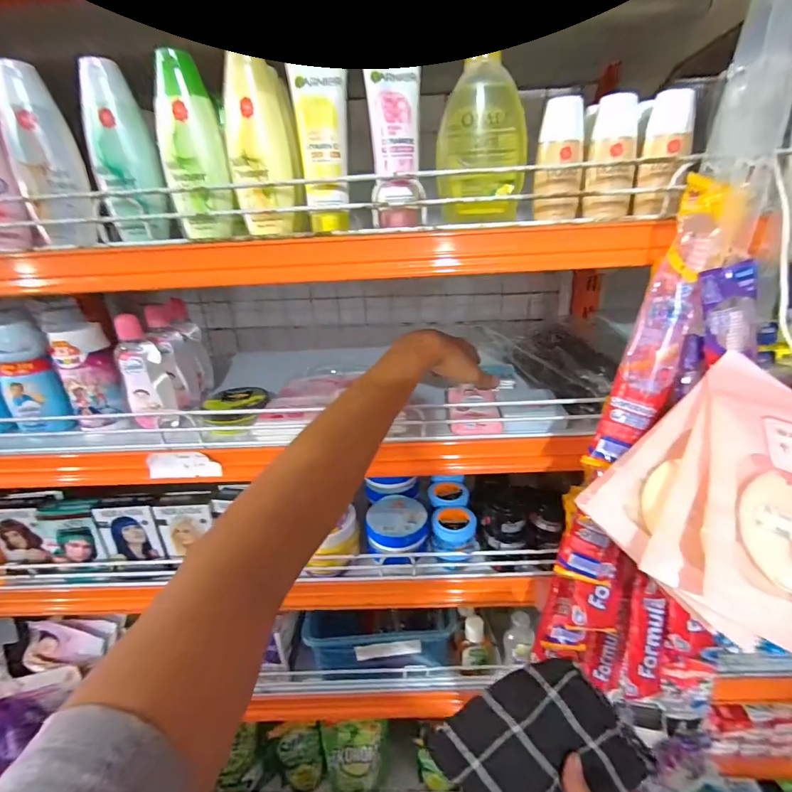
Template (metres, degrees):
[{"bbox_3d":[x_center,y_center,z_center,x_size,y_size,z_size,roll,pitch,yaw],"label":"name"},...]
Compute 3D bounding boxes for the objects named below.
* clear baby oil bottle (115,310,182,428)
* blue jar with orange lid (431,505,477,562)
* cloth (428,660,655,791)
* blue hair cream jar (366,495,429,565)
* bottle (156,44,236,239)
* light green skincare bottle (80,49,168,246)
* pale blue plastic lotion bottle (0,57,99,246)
[{"bbox_3d":[-0.276,-0.024,0.447,0.047,0.127,0.040,-17,28,-28],"label":"clear baby oil bottle"},{"bbox_3d":[0.073,0.179,0.514,0.054,0.062,0.050,-3,24,1],"label":"blue jar with orange lid"},{"bbox_3d":[0.107,0.267,0.306,0.123,0.023,0.105,-42,60,-9],"label":"cloth"},{"bbox_3d":[0.002,0.170,0.516,0.075,0.052,0.074,-3,24,1],"label":"blue hair cream jar"},{"bbox_3d":[-0.162,-0.198,0.328,0.044,0.128,0.036,-14,27,-24],"label":"bottle"},{"bbox_3d":[-0.223,-0.198,0.333,0.044,0.126,0.040,-17,28,-28],"label":"light green skincare bottle"},{"bbox_3d":[-0.280,-0.190,0.325,0.043,0.125,0.041,-19,29,-32],"label":"pale blue plastic lotion bottle"}]

